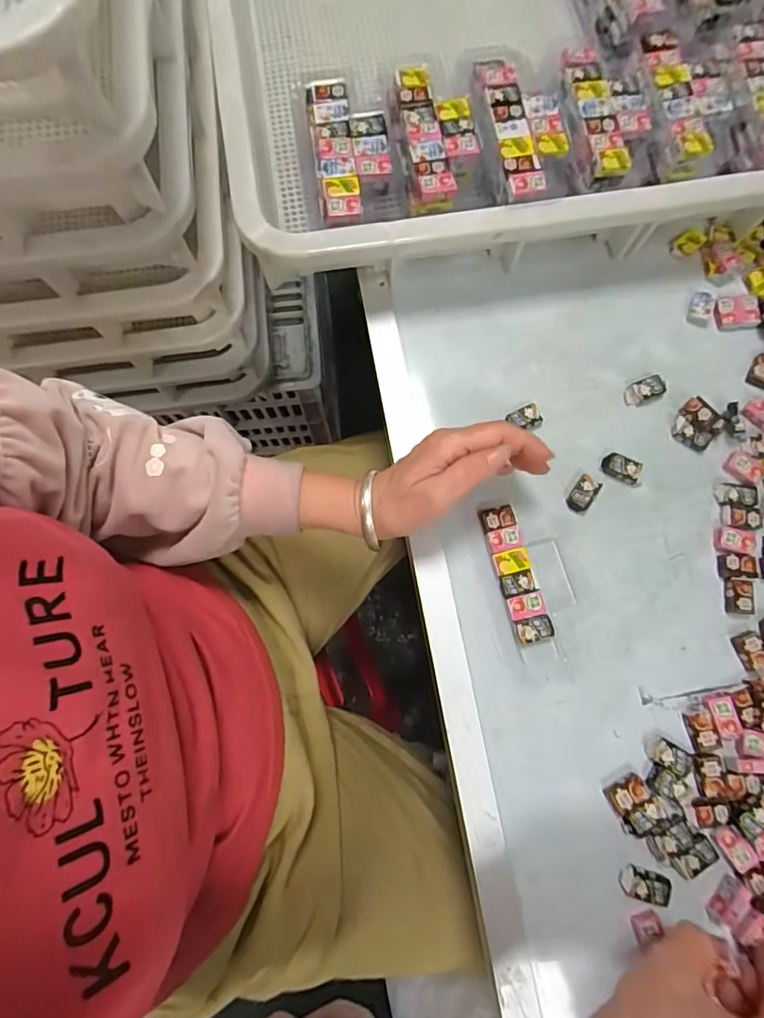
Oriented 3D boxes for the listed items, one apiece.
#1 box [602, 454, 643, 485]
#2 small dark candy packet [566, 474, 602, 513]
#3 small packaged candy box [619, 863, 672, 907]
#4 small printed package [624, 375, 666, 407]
[{"bbox_3d":[0.187,-0.032,0.392,0.029,0.008,0.019,25,79,5],"label":"box"},{"bbox_3d":[0.156,-0.012,0.387,0.017,0.007,0.029,32,79,6],"label":"small dark candy packet"},{"bbox_3d":[0.172,0.245,0.326,0.032,0.006,0.018,14,78,3],"label":"small packaged candy box"},{"bbox_3d":[0.213,-0.096,0.405,0.032,0.009,0.017,-21,79,-5],"label":"small printed package"}]

